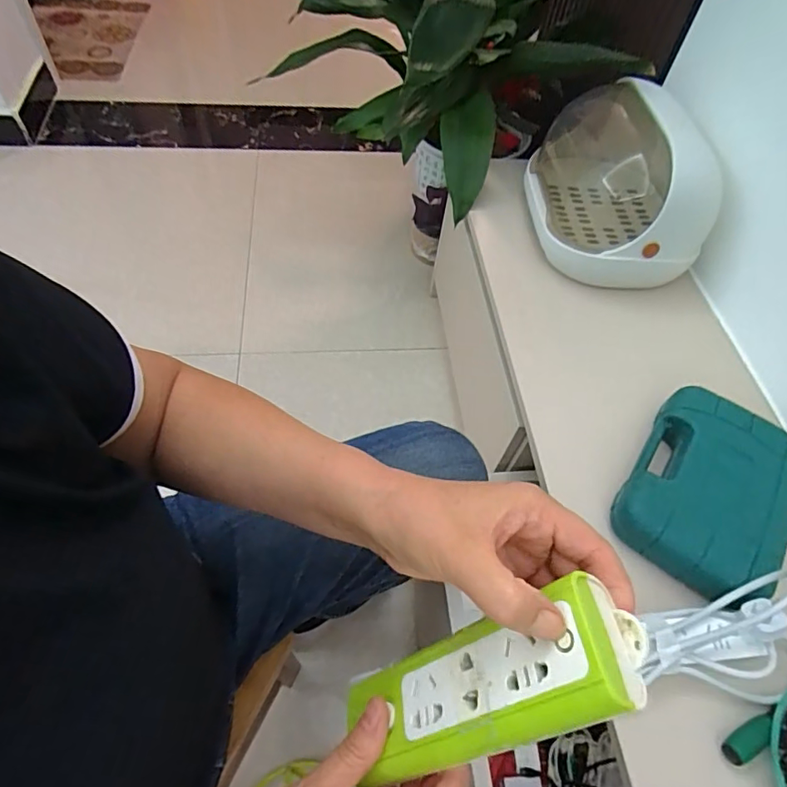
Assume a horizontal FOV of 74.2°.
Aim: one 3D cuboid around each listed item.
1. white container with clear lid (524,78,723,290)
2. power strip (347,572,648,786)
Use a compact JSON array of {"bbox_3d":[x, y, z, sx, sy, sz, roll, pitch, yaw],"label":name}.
[{"bbox_3d":[0.332,-0.331,0.813,0.215,0.178,0.322,5,55,-2],"label":"white container with clear lid"},{"bbox_3d":[0.037,0.146,0.254,0.029,0.169,0.054,17,44,-42],"label":"power strip"}]

